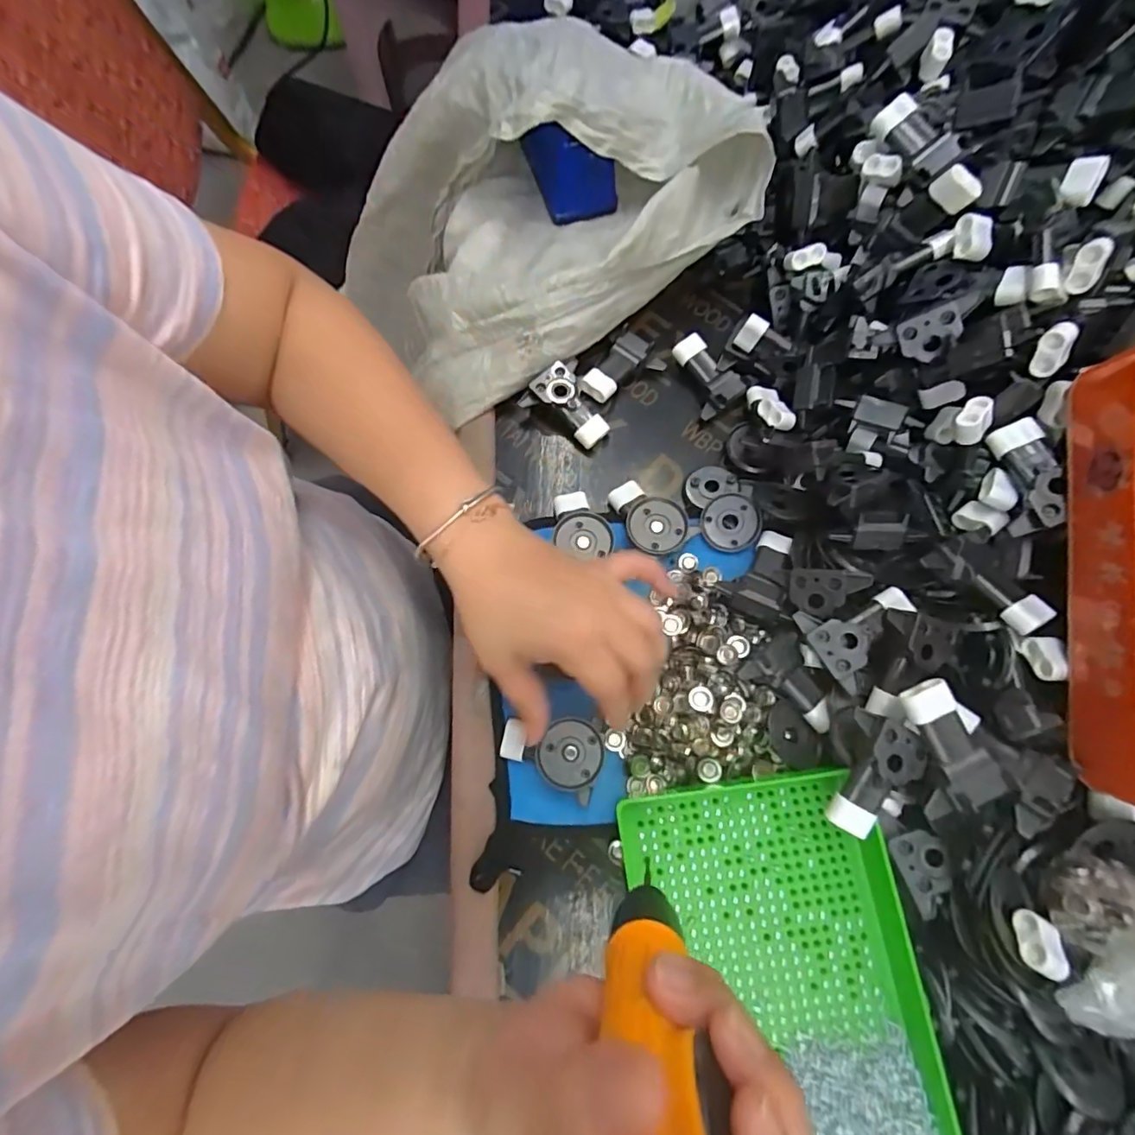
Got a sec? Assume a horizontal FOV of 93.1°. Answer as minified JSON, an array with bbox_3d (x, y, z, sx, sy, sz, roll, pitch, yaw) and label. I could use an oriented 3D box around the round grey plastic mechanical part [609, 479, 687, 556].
[{"bbox_3d":[0.056,-0.035,0.392,0.063,0.021,0.039,39,79,11],"label":"round grey plastic mechanical part"}]

